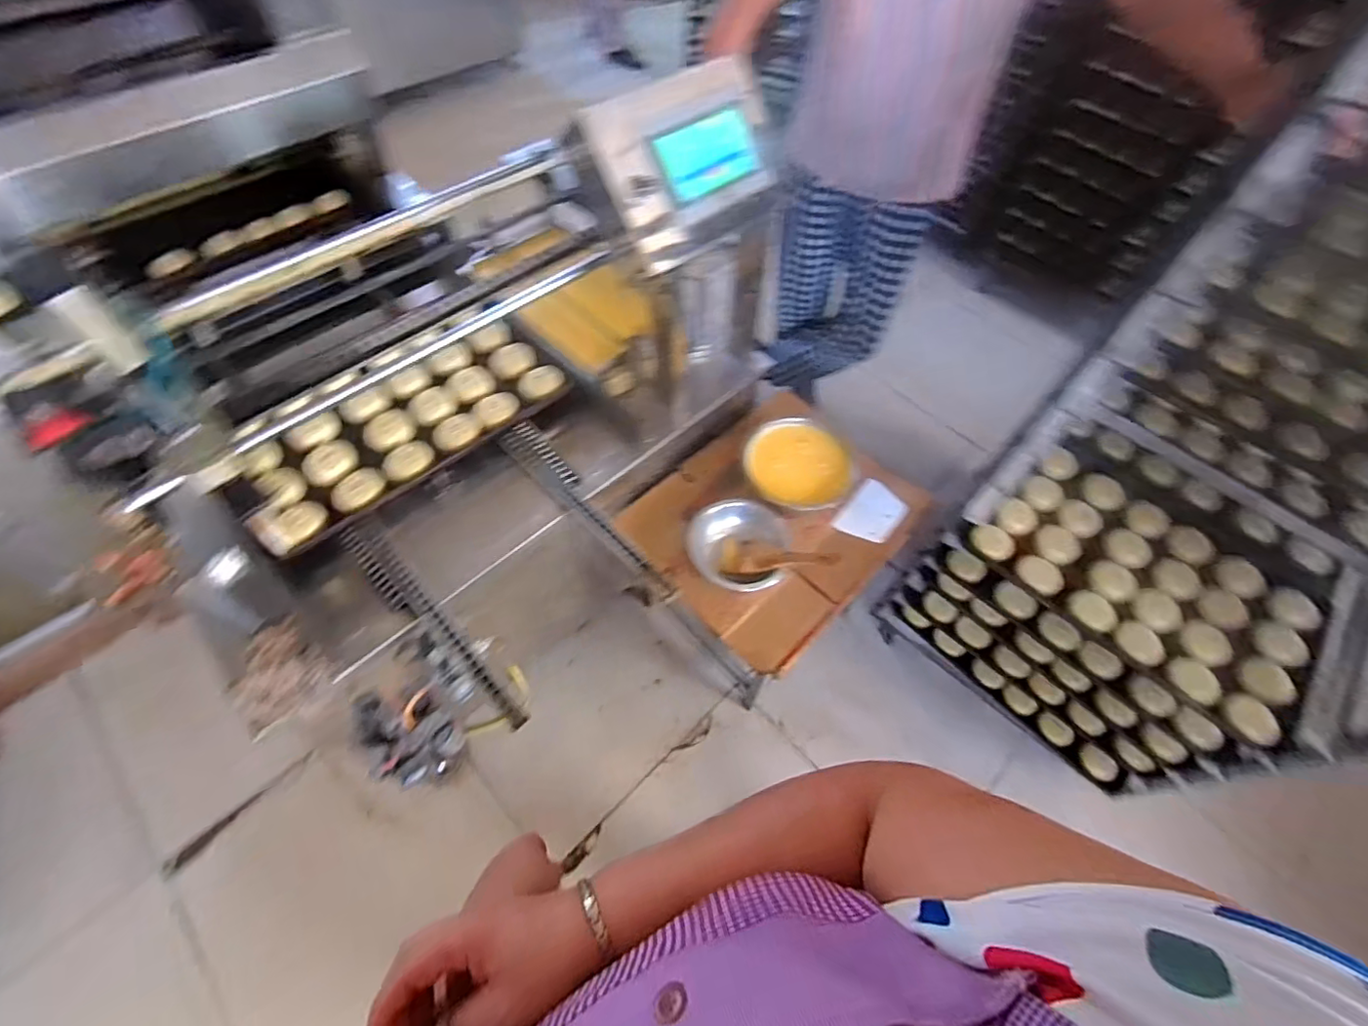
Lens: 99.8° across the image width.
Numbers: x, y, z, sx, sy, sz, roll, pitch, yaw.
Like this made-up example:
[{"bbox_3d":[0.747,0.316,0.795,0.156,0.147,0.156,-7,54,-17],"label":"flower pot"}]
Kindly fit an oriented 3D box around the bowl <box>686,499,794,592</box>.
[{"bbox_3d":[0.103,0.047,1.054,0.190,0.071,0.164,14,58,9],"label":"bowl"}]

